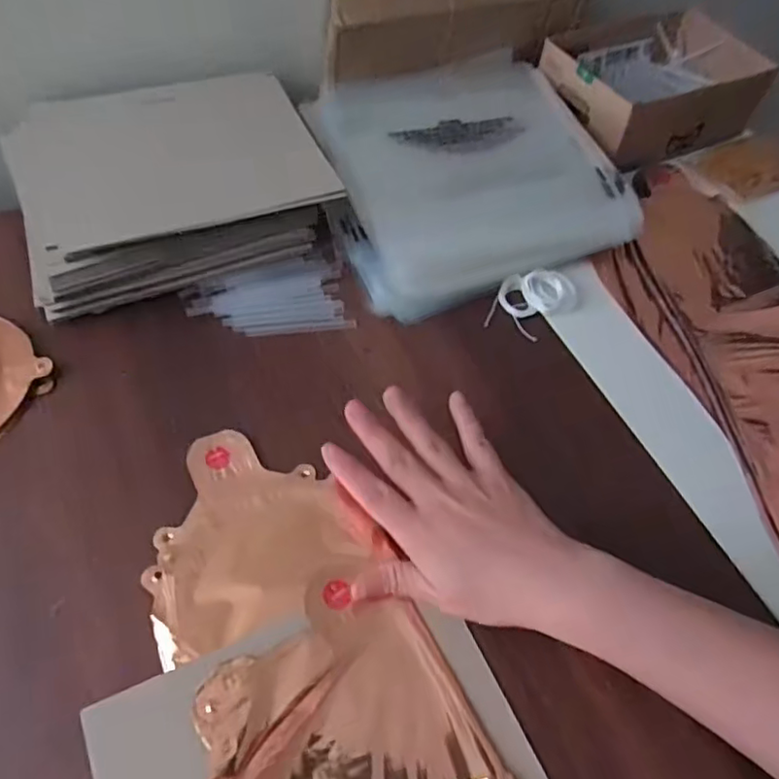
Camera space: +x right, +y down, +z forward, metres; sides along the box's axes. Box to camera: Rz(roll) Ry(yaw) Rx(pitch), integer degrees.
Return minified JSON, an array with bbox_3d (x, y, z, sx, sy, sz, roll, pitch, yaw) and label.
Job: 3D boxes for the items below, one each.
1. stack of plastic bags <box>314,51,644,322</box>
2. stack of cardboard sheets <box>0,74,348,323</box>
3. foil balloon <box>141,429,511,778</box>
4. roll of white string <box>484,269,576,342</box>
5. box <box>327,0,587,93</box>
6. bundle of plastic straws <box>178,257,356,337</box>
[{"bbox_3d":[0.060,-0.179,0.506,0.224,0.050,0.219,-17,59,-16],"label":"stack of plastic bags"},{"bbox_3d":[-0.166,-0.164,0.473,0.225,0.061,0.184,-19,60,-17],"label":"stack of cardboard sheets"},{"bbox_3d":[-0.042,0.139,0.319,0.131,0.009,0.273,-20,60,-17],"label":"foil balloon"},{"bbox_3d":[0.106,-0.066,0.455,0.050,0.017,0.059,30,59,14],"label":"roll of white string"},{"bbox_3d":[0.057,-0.320,0.530,0.239,0.083,0.052,-15,59,-13],"label":"box"},{"bbox_3d":[-0.090,-0.067,0.449,0.113,0.008,0.063,-7,57,-9],"label":"bundle of plastic straws"}]

